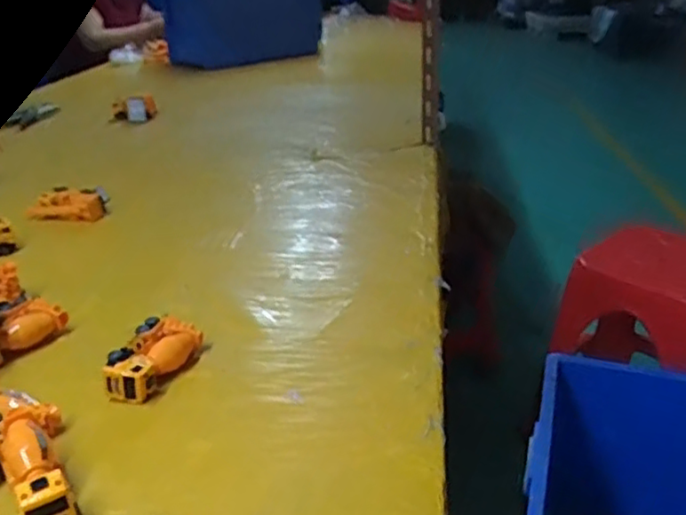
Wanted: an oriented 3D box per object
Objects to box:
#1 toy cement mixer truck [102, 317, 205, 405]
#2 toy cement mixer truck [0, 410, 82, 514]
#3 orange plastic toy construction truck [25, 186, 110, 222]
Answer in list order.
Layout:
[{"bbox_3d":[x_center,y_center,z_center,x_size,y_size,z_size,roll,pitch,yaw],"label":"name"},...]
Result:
[{"bbox_3d":[-0.186,0.098,0.636,0.056,0.035,0.100,6,26,15],"label":"toy cement mixer truck"},{"bbox_3d":[-0.229,0.158,0.480,0.034,0.041,0.103,-17,46,-35],"label":"toy cement mixer truck"},{"bbox_3d":[-0.439,-0.085,1.041,0.120,0.043,0.061,-4,25,-6],"label":"orange plastic toy construction truck"}]

